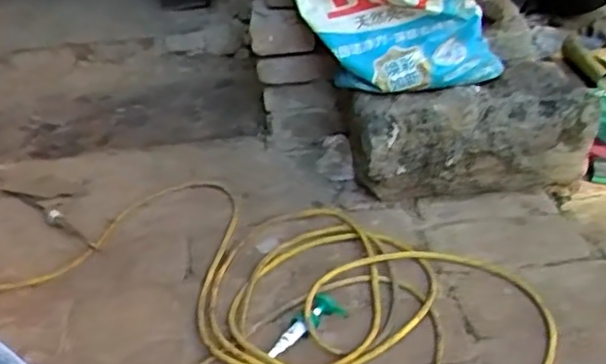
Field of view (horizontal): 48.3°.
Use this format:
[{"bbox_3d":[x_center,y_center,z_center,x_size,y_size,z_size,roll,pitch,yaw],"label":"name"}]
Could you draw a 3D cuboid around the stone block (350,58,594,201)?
[{"bbox_3d":[0.264,-0.082,1.127,0.367,0.182,0.166,-7,33,-2],"label":"stone block"}]

